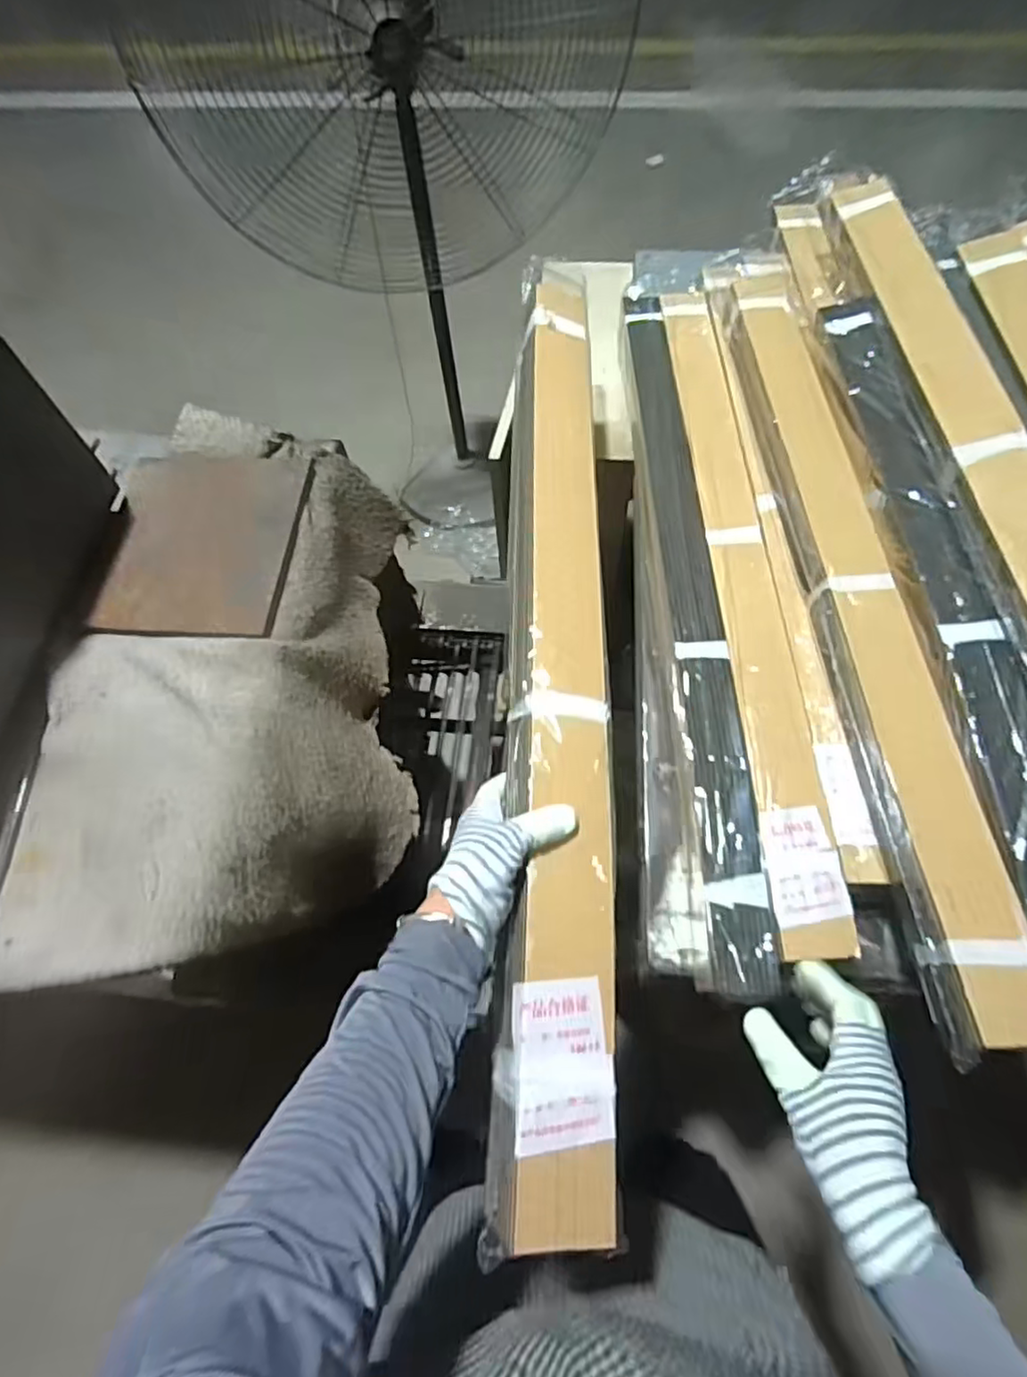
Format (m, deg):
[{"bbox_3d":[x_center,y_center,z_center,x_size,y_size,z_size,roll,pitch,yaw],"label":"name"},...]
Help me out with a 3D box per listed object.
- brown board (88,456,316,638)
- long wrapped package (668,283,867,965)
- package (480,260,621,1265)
[{"bbox_3d":[-0.296,-0.143,0.604,0.178,0.013,0.206,3,65,4],"label":"brown board"},{"bbox_3d":[0.279,-0.186,0.809,0.089,0.036,0.971,-3,64,1],"label":"long wrapped package"},{"bbox_3d":[0.043,-0.065,0.624,0.091,0.049,0.967,2,63,0],"label":"package"}]

